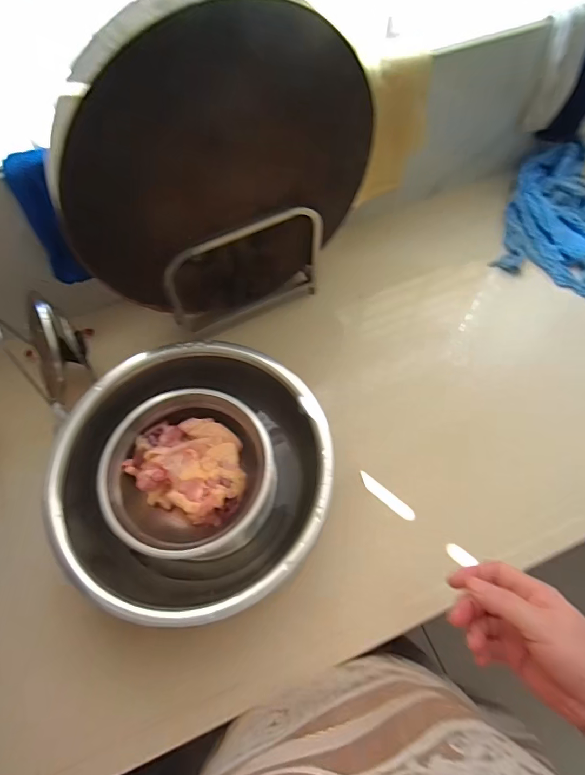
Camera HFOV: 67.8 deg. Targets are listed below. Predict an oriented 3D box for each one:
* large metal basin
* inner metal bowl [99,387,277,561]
[{"bbox_3d":[-0.115,0.105,0.538,0.312,0.094,0.307,0,65,1],"label":"large metal basin"},{"bbox_3d":[-0.126,0.108,0.554,0.202,0.071,0.196,0,65,1],"label":"inner metal bowl"}]

